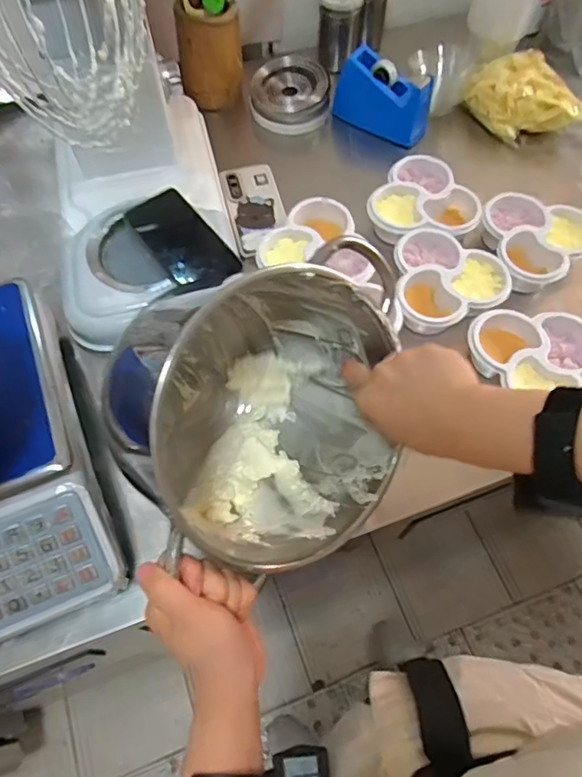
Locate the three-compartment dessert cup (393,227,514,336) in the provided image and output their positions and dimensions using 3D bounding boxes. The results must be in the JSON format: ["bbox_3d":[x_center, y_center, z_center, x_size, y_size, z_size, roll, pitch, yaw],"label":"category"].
[{"bbox_3d":[0.199,-0.130,0.669,0.140,0.046,0.140,1,62,0],"label":"three-compartment dessert cup"}]

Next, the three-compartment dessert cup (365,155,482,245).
[{"bbox_3d":[0.187,-0.251,0.726,0.135,0.054,0.135,0,62,-1],"label":"three-compartment dessert cup"}]

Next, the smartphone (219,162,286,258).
[{"bbox_3d":[-0.050,-0.252,0.743,0.075,0.010,0.159,-12,63,-7],"label":"smartphone"}]

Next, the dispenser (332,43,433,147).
[{"bbox_3d":[0.139,-0.433,0.797,0.145,0.086,0.056,34,67,16],"label":"dispenser"}]

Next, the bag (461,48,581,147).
[{"bbox_3d":[0.345,-0.436,0.800,0.130,0.056,0.155,-20,64,-11],"label":"bag"}]

